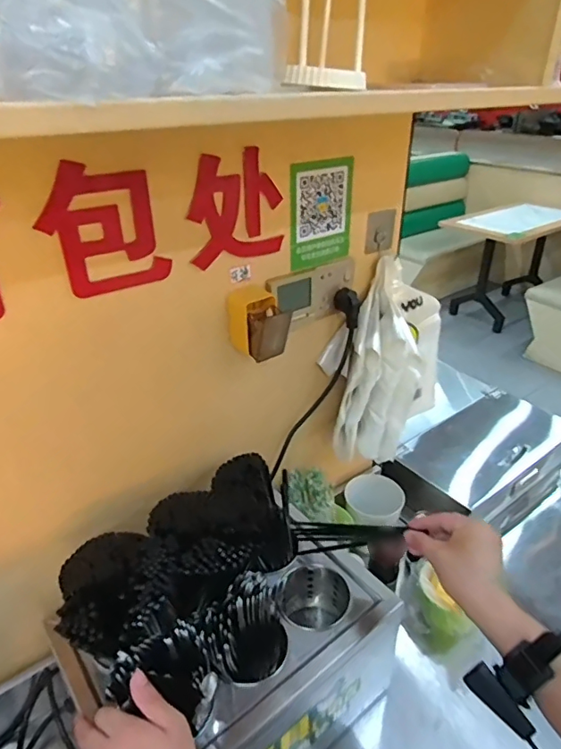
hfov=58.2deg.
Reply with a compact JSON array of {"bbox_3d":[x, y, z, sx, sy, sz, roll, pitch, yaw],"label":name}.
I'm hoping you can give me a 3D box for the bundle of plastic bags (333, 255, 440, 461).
[{"bbox_3d":[0.209,-0.034,0.914,0.109,0.317,0.236,17,35,26],"label":"bundle of plastic bags"}]

